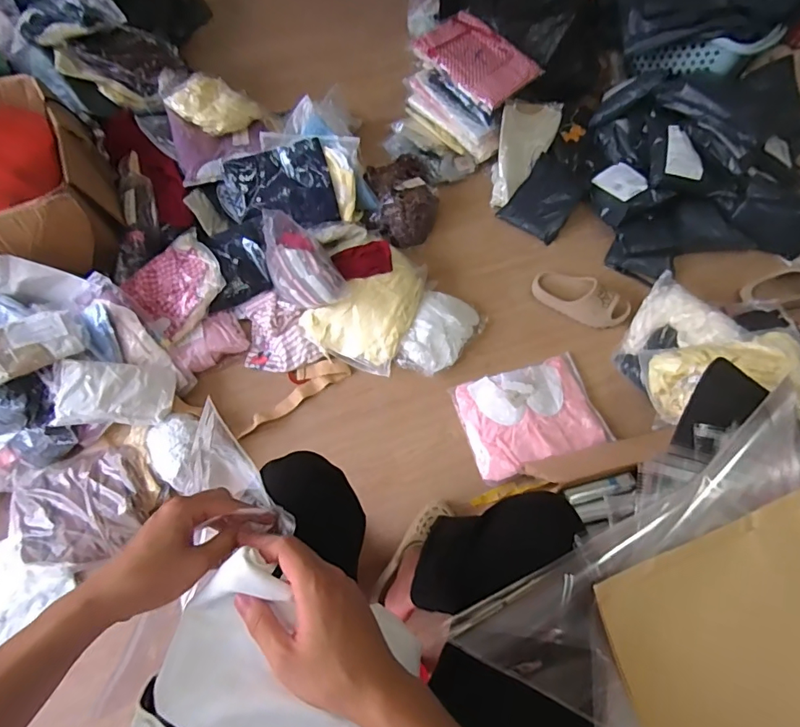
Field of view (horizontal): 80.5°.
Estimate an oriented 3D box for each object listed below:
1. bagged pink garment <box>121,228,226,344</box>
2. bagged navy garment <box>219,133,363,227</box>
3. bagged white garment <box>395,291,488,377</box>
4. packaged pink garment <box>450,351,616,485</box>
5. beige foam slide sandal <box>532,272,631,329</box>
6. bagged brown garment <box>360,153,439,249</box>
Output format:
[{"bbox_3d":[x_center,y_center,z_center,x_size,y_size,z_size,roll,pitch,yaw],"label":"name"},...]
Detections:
[{"bbox_3d":[-0.548,-0.200,1.175,0.214,0.046,0.216,-43,78,-3],"label":"bagged pink garment"},{"bbox_3d":[-0.298,-0.479,1.232,0.353,0.048,0.231,3,107,-6],"label":"bagged navy garment"},{"bbox_3d":[0.110,-0.074,1.186,0.167,0.061,0.232,21,67,8],"label":"bagged white garment"},{"bbox_3d":[0.310,0.124,1.110,0.316,0.038,0.250,-16,67,-8],"label":"packaged pink garment"},{"bbox_3d":[0.466,-0.168,1.222,0.252,0.075,0.081,25,68,10],"label":"beige foam slide sandal"},{"bbox_3d":[0.006,-0.475,1.343,0.203,0.103,0.280,4,66,1],"label":"bagged brown garment"}]

